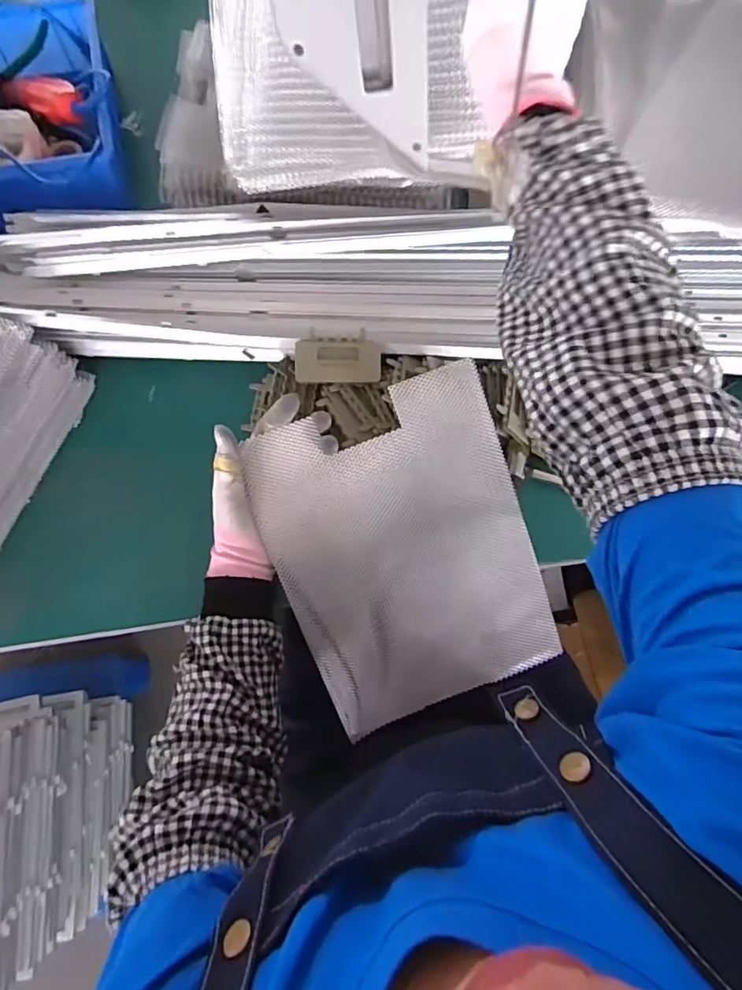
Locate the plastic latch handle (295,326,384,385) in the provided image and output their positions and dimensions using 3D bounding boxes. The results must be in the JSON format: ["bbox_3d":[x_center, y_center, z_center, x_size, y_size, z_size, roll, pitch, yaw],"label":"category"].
[{"bbox_3d":[-0.033,-0.139,0.521,0.084,0.010,0.052,-3,91,-8],"label":"plastic latch handle"}]

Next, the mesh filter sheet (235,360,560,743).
[{"bbox_3d":[0.039,0.061,0.508,0.241,0.019,0.314,-22,98,-6],"label":"mesh filter sheet"}]

